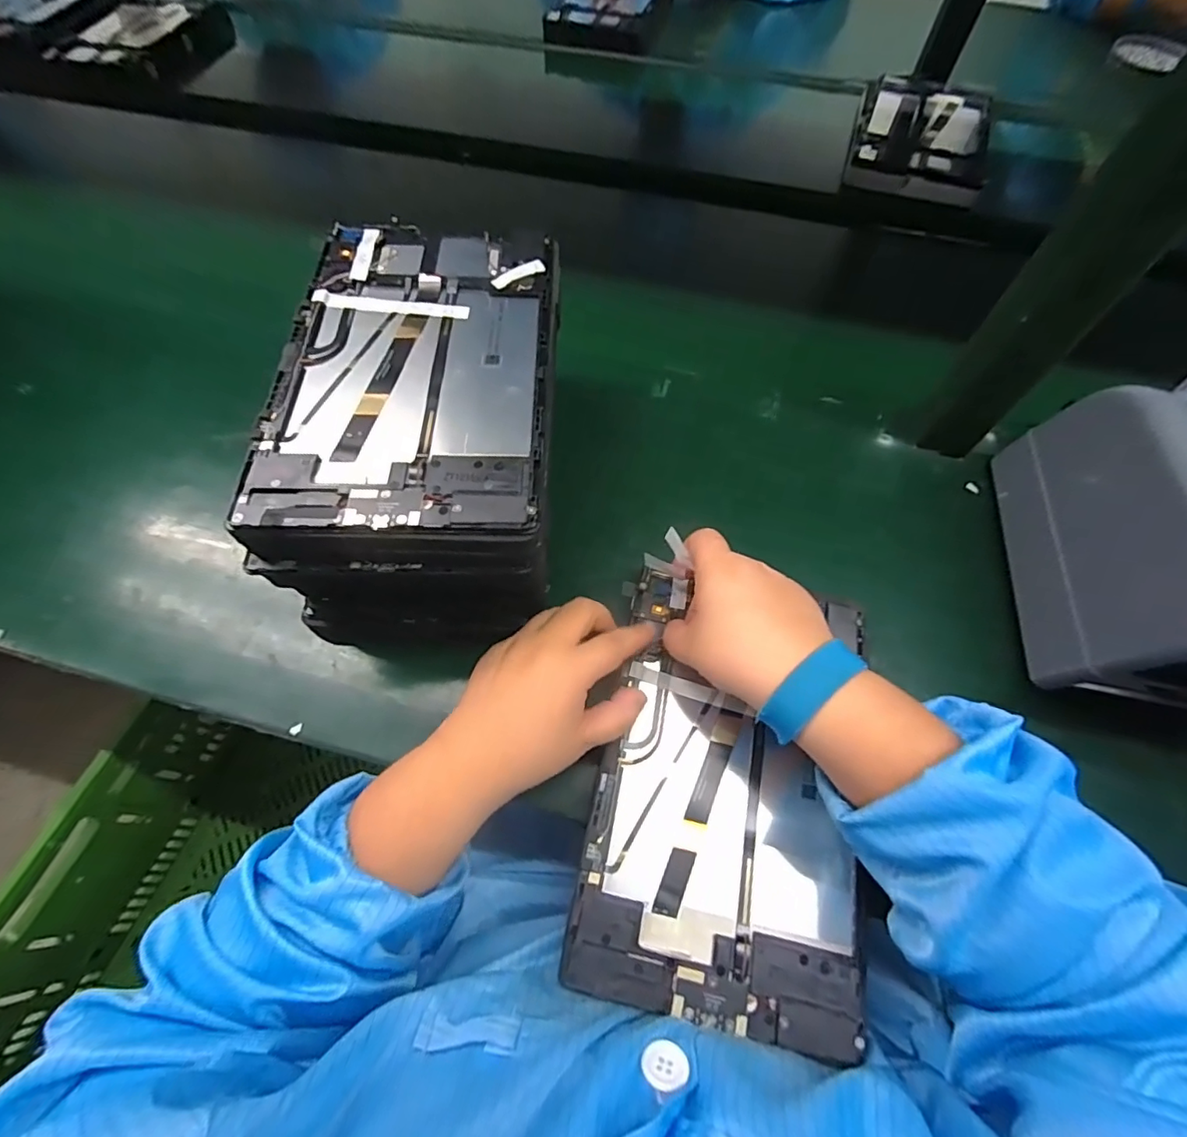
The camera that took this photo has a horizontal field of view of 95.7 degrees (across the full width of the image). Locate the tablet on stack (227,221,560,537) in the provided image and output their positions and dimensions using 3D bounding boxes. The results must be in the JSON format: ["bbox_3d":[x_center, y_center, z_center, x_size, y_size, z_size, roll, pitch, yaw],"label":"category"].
[{"bbox_3d":[-0.100,-0.123,0.312,0.149,0.016,0.236,-1,64,0],"label":"tablet on stack"}]

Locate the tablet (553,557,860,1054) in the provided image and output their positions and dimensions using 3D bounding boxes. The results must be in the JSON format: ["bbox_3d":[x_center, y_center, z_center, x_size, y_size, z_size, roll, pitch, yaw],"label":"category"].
[{"bbox_3d":[0.079,0.119,0.310,0.145,0.009,0.229,11,65,6],"label":"tablet"}]

